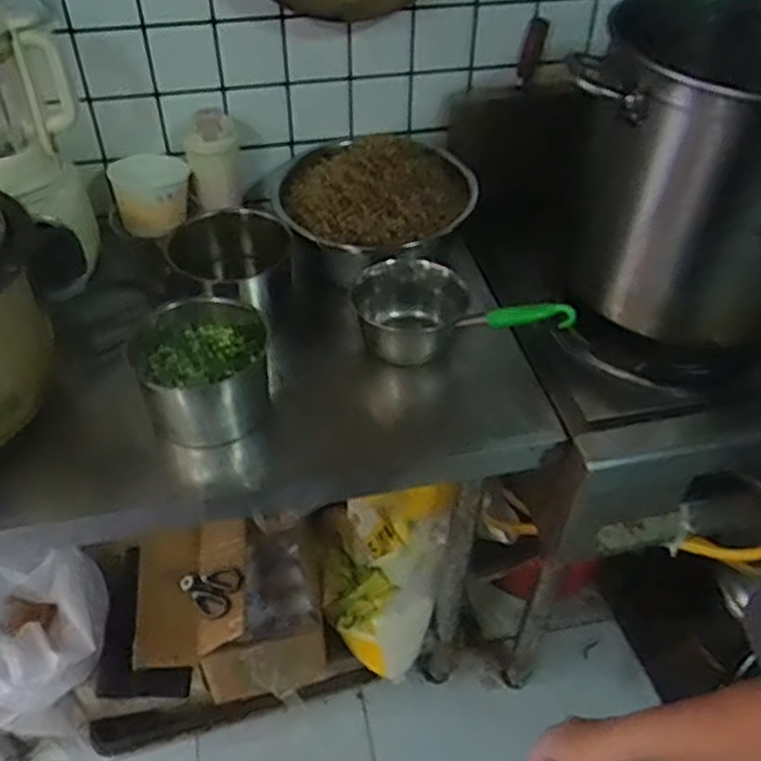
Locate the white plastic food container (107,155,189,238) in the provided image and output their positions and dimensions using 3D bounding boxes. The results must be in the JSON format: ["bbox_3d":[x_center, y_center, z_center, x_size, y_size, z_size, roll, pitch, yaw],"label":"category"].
[{"bbox_3d":[-0.356,-0.290,1.187,0.123,0.085,0.110,-14,45,-12],"label":"white plastic food container"}]

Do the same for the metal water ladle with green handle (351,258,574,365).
[{"bbox_3d":[0.105,-0.086,0.992,0.312,0.119,0.127,12,41,43],"label":"metal water ladle with green handle"}]

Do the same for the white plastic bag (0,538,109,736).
[{"bbox_3d":[-0.565,0.444,1.285,0.226,0.298,0.249,-15,46,-13],"label":"white plastic bag"}]

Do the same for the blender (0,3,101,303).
[{"bbox_3d":[-0.478,-0.307,1.036,0.161,0.376,0.133,16,47,18],"label":"blender"}]

